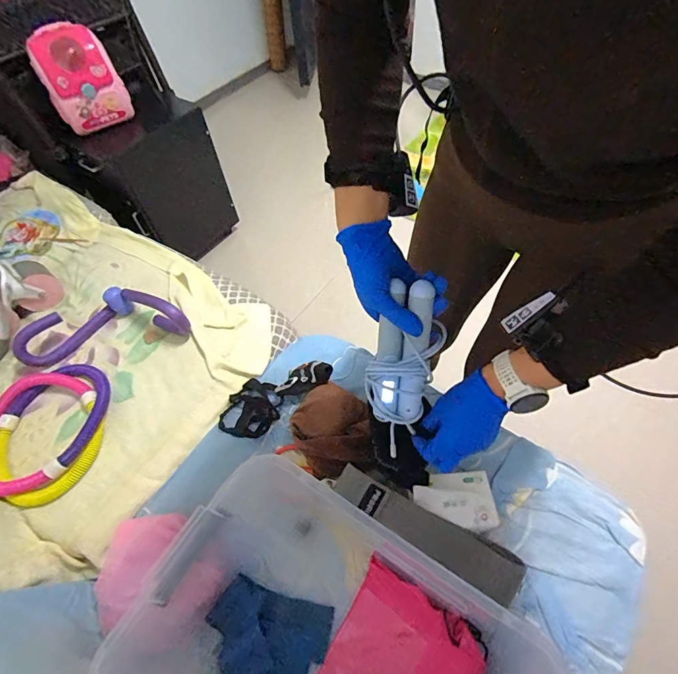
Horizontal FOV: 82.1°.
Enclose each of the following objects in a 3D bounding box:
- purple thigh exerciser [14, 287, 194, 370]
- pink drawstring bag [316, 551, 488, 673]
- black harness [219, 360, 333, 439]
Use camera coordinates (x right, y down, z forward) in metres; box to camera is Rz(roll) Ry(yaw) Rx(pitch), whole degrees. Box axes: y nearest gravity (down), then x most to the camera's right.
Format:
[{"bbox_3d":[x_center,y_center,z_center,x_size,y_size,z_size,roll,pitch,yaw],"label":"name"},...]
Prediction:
[{"bbox_3d":[-0.572,-0.049,0.977,0.400,0.087,0.173,-11,56,-3],"label":"purple thigh exerciser"},{"bbox_3d":[0.077,0.508,0.559,0.209,0.061,0.265,26,62,19],"label":"pink drawstring bag"},{"bbox_3d":[-0.140,0.125,0.845,0.258,0.034,0.134,-31,59,0],"label":"black harness"}]

